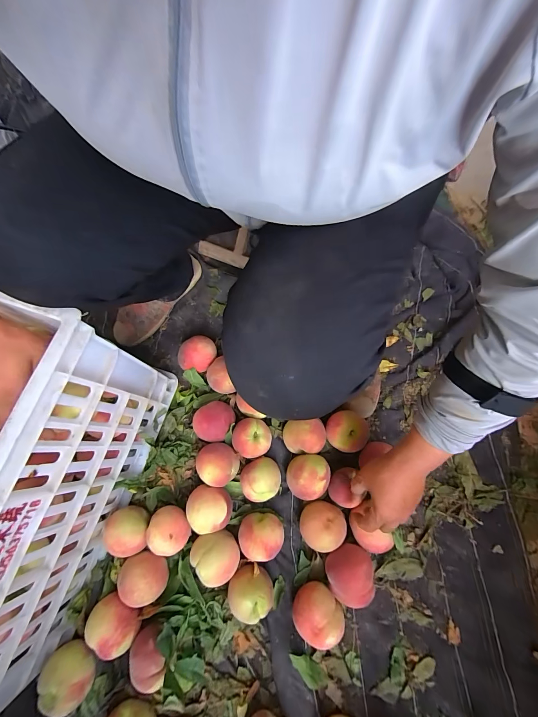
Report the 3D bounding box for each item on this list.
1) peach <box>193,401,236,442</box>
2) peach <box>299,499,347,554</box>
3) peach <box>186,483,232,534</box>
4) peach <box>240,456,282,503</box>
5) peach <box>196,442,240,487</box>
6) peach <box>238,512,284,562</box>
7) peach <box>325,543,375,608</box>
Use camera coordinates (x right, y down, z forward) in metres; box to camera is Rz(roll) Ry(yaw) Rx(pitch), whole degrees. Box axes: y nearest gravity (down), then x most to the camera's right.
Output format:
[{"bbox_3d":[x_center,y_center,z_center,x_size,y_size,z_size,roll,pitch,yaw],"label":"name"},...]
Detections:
[{"bbox_3d":[-0.102,0.118,0.550,0.073,0.062,0.071,0,75,2],"label":"peach"},{"bbox_3d":[0.090,0.276,0.484,0.068,0.062,0.070,0,75,2],"label":"peach"},{"bbox_3d":[-0.102,0.259,0.508,0.074,0.062,0.068,0,75,2],"label":"peach"},{"bbox_3d":[-0.014,0.213,0.514,0.068,0.056,0.069,0,75,2],"label":"peach"},{"bbox_3d":[-0.092,0.188,0.526,0.074,0.066,0.067,19,76,7],"label":"peach"},{"bbox_3d":[-0.013,0.296,0.488,0.072,0.057,0.059,-4,75,1],"label":"peach"},{"bbox_3d":[0.125,0.336,0.464,0.067,0.072,0.074,1,75,2],"label":"peach"}]

